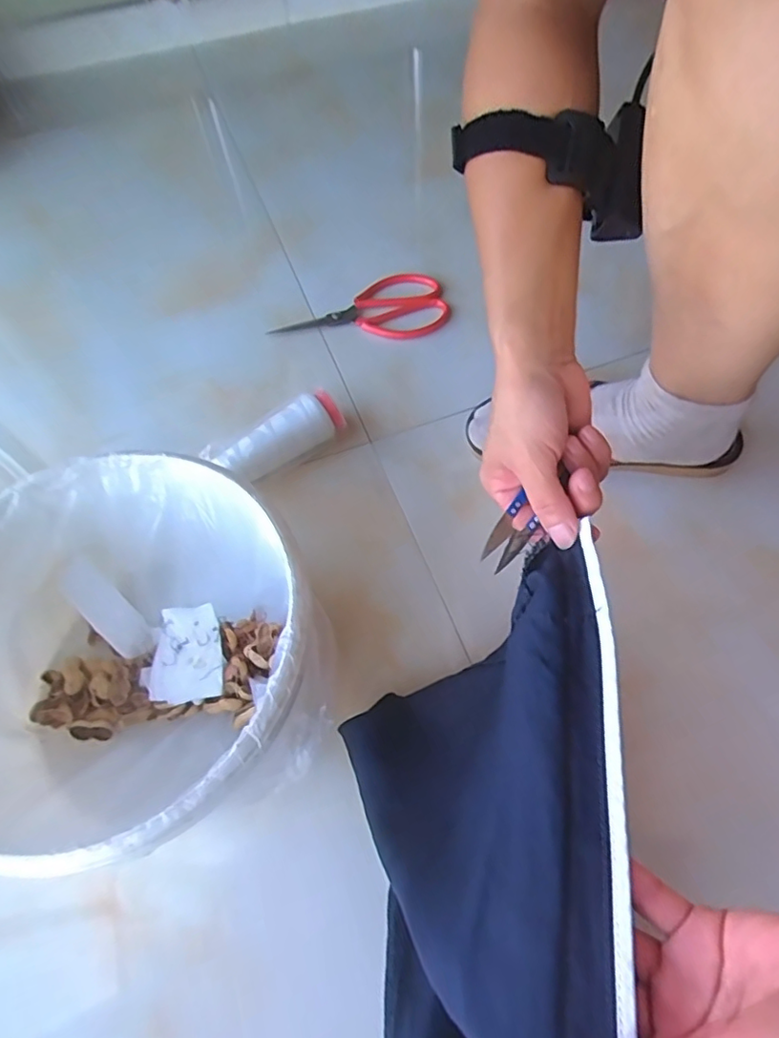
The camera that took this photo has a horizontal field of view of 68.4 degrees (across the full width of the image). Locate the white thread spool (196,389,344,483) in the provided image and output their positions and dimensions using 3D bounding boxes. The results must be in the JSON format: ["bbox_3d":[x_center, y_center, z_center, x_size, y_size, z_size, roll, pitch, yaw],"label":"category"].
[{"bbox_3d":[-0.103,-0.074,0.521,0.122,0.043,0.040,-29,64,-14],"label":"white thread spool"}]

